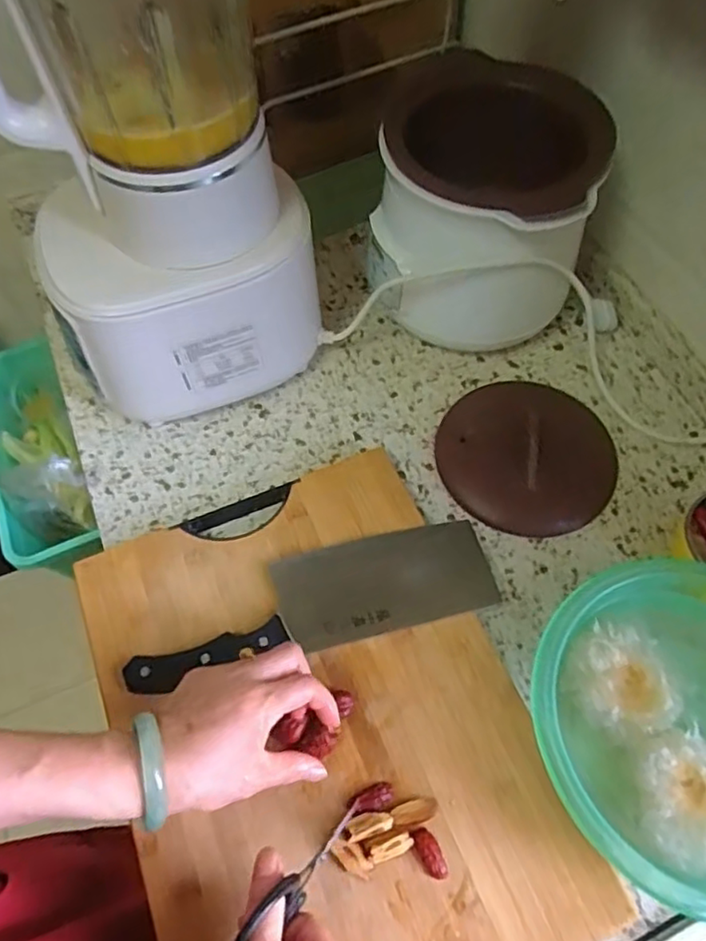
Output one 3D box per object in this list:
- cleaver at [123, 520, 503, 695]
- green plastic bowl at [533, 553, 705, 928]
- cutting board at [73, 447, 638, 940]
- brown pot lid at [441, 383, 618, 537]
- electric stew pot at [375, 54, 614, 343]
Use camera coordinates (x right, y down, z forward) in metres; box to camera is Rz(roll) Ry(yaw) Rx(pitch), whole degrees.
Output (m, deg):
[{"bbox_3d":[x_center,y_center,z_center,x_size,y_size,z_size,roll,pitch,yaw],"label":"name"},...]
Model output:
[{"bbox_3d":[-0.031,0.103,0.505,0.289,0.021,0.083,-14,60,-7],"label":"cleaver"},{"bbox_3d":[0.246,0.181,0.452,0.221,0.075,0.231,0,60,1],"label":"green plastic bowl"},{"bbox_3d":[-0.027,0.188,0.476,0.288,0.031,0.394,-21,62,-11],"label":"cutting board"},{"bbox_3d":[0.168,-0.024,0.596,0.162,0.034,0.171,0,60,1],"label":"brown pot lid"},{"bbox_3d":[0.124,-0.273,0.640,0.198,0.210,0.259,3,60,3],"label":"electric stew pot"}]

